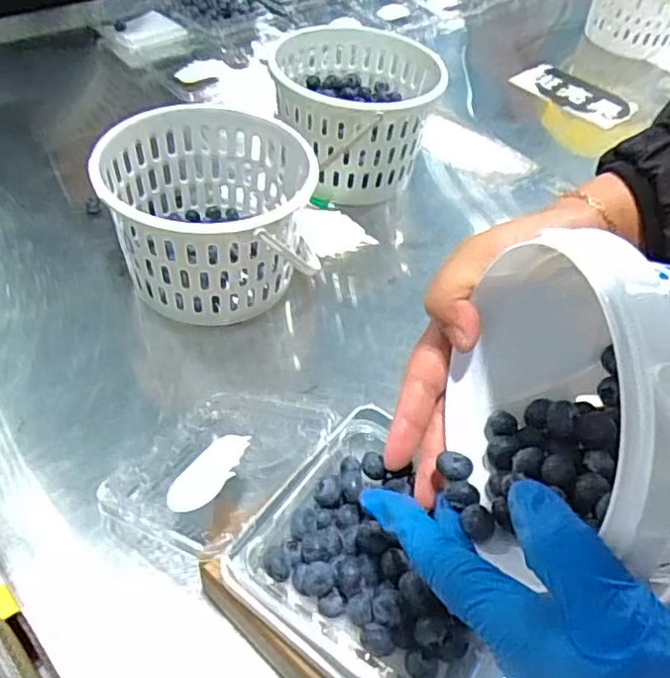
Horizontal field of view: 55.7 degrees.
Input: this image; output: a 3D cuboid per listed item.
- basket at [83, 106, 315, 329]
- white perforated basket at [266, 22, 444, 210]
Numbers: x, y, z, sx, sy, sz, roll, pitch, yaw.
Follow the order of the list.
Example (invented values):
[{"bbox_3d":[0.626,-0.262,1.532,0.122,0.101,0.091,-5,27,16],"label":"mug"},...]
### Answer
[{"bbox_3d":[-0.105,-0.100,0.542,0.172,0.122,0.173,-1,49,-8],"label":"basket"},{"bbox_3d":[0.019,-0.229,0.669,0.160,0.123,0.174,1,48,-6],"label":"white perforated basket"}]

